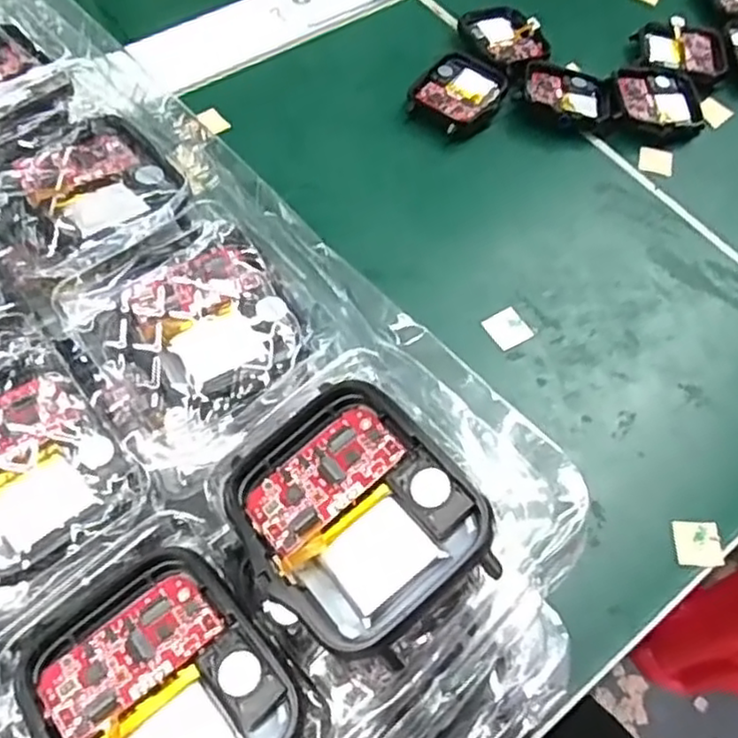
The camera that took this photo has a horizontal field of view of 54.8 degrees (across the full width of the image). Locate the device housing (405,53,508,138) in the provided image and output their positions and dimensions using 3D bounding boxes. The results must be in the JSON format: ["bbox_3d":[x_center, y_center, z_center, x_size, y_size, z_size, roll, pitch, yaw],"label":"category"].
[{"bbox_3d":[0.042,-0.131,0.338,0.038,0.007,0.047,35,66,13],"label":"device housing"}]

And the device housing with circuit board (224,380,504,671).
[{"bbox_3d":[-0.003,0.026,0.129,0.036,0.011,0.045,-35,71,-19],"label":"device housing with circuit board"}]

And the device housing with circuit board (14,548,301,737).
[{"bbox_3d":[-0.036,0.055,0.121,0.036,0.008,0.045,-40,72,-21],"label":"device housing with circuit board"}]

